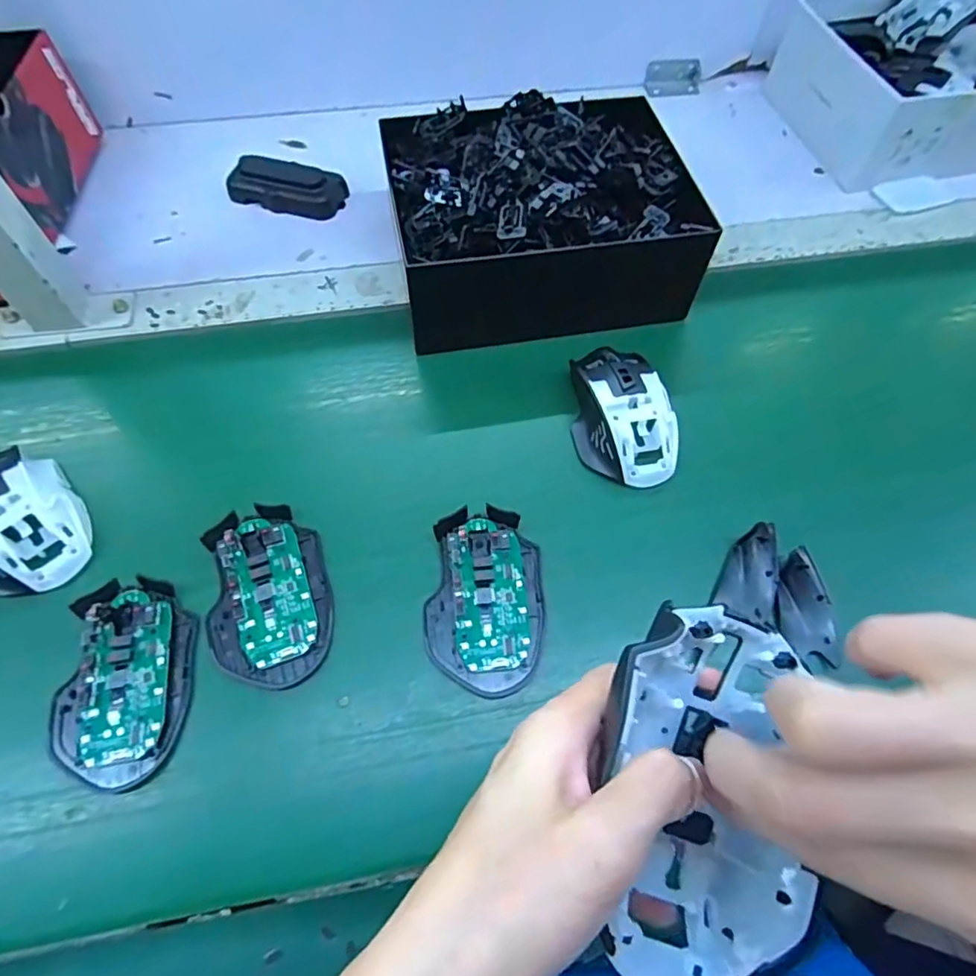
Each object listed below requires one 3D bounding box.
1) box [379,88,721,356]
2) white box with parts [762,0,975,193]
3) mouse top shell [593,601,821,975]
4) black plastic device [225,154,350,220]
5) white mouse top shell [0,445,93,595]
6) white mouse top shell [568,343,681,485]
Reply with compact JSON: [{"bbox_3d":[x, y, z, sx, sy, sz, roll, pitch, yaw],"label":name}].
[{"bbox_3d":[0.040,-0.223,0.484,0.223,0.107,0.177,-8,63,-6],"label":"box"},{"bbox_3d":[0.456,-0.423,0.616,0.245,0.089,0.211,-14,64,-9],"label":"white box with parts"},{"bbox_3d":[0.069,0.099,0.199,0.065,0.031,0.112,2,74,-1],"label":"mouse top shell"},{"bbox_3d":[-0.188,-0.283,0.557,0.105,0.026,0.044,13,63,5],"label":"black plastic device"},{"bbox_3d":[-0.308,0.016,0.383,0.072,0.034,0.111,-33,68,-17],"label":"white mouse top shell"},{"bbox_3d":[0.095,-0.055,0.430,0.067,0.033,0.110,-8,63,-6],"label":"white mouse top shell"}]

